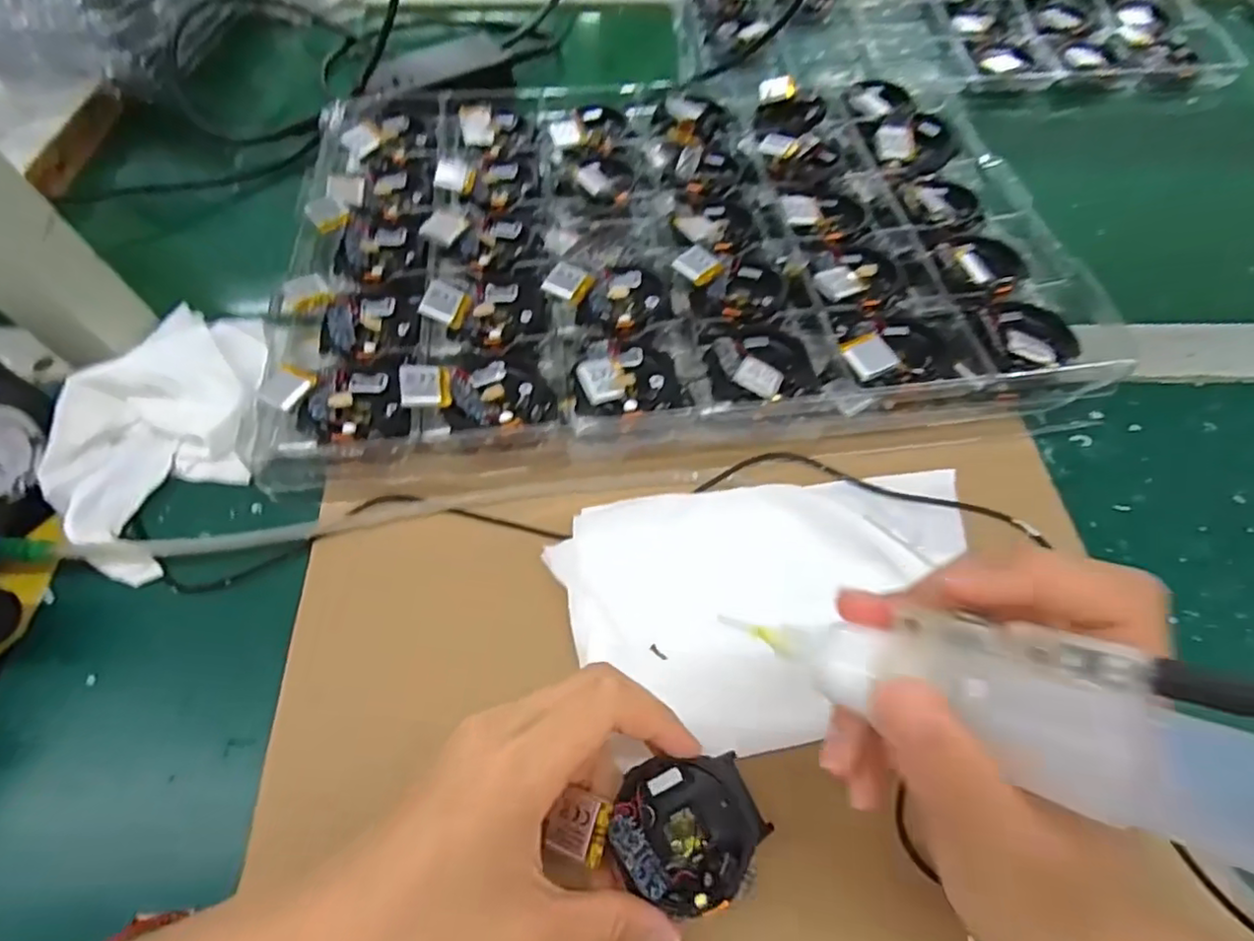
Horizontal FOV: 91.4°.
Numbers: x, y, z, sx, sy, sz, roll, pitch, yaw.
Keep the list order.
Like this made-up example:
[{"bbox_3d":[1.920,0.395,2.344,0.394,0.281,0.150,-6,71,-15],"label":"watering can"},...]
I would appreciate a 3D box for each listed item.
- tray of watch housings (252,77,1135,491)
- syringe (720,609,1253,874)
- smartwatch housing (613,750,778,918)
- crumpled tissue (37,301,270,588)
[{"bbox_3d":[0.022,-0.153,0.373,0.437,0.035,0.313,-5,61,-2],"label":"tray of watch housings"},{"bbox_3d":[0.098,0.057,0.138,0.143,0.022,0.035,14,59,46],"label":"syringe"},{"bbox_3d":[0.020,0.123,0.211,0.049,0.014,0.047,0,64,1],"label":"smartwatch housing"},{"bbox_3d":[-0.242,-0.030,0.316,0.122,0.030,0.131,32,66,17],"label":"crumpled tissue"}]

